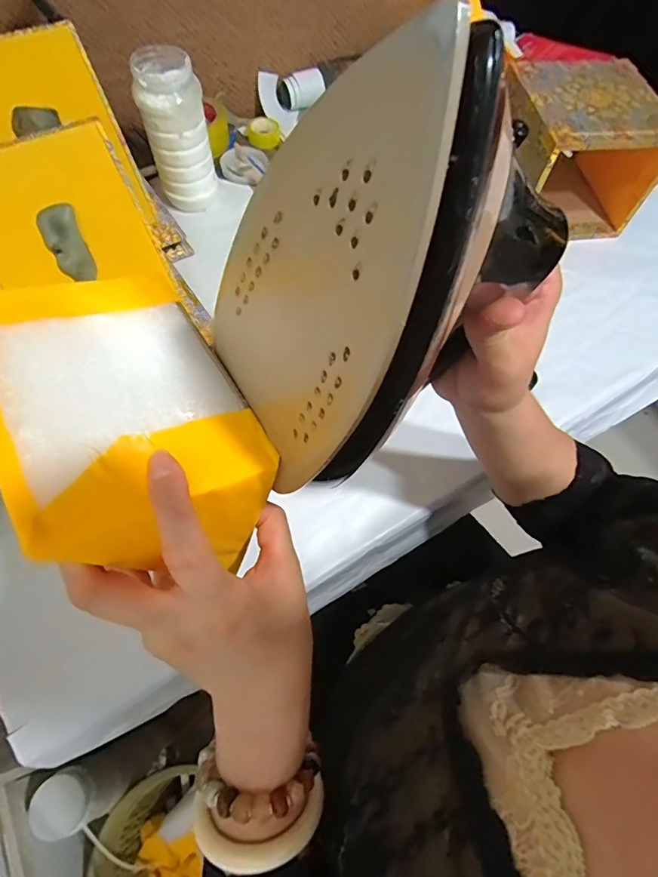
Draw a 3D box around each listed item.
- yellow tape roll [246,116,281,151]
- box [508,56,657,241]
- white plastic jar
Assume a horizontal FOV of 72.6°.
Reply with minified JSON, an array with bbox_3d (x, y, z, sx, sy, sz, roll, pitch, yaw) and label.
[{"bbox_3d":[-0.107,-0.498,0.730,0.054,0.020,0.055,1,64,-3],"label":"yellow tape roll"},{"bbox_3d":[0.343,-0.399,0.630,0.183,0.145,0.170,-6,65,-7],"label":"box"},{"bbox_3d":[-0.196,-0.397,0.585,0.077,0.155,0.069,-14,66,-10],"label":"white plastic jar"}]

